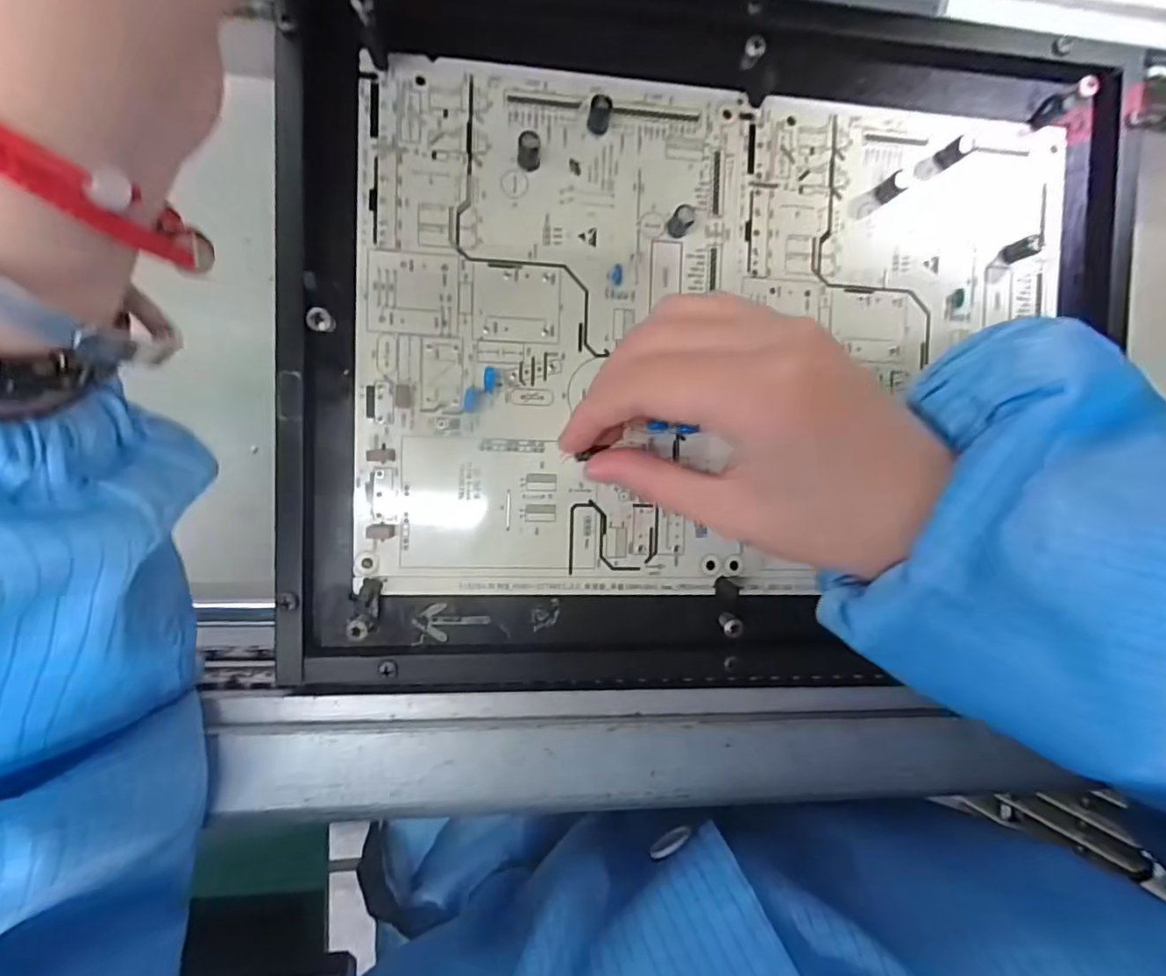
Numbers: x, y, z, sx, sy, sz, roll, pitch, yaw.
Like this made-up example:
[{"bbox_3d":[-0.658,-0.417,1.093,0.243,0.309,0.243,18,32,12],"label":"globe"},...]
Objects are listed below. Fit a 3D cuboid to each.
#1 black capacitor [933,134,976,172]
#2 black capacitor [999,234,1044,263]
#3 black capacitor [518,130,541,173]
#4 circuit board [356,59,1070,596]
[{"bbox_3d":[0.149,-0.135,0.224,0.009,0.011,0.008,-33,96,-6],"label":"black capacitor"},{"bbox_3d":[0.178,-0.097,0.227,0.006,0.016,0.008,-22,96,-7],"label":"black capacitor"},{"bbox_3d":[-0.020,-0.123,0.203,0.008,0.014,0.007,4,93,-9],"label":"black capacitor"},{"bbox_3d":[0.055,-0.057,0.221,0.272,0.008,0.195,2,92,-8],"label":"circuit board"}]

